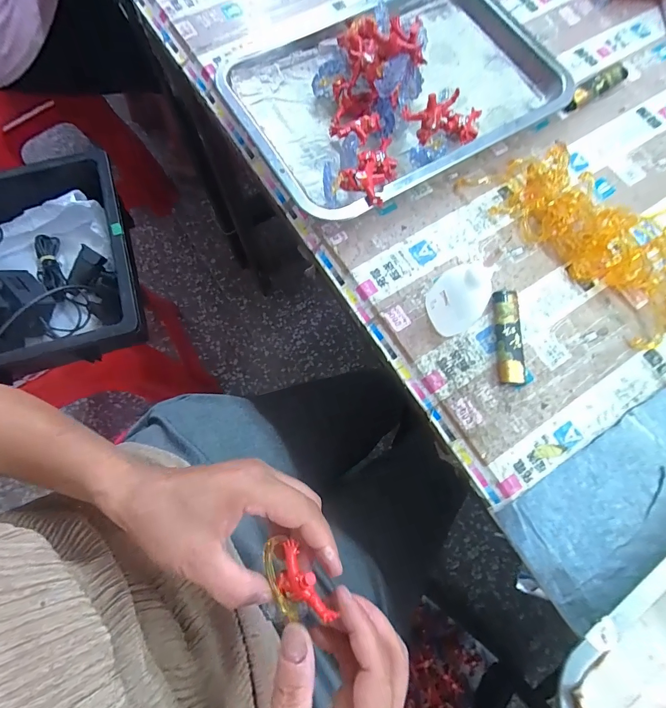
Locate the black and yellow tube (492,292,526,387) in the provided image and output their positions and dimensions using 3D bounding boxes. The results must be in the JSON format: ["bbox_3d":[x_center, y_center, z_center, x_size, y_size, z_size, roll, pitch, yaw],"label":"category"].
[{"bbox_3d":[0.142,-0.014,0.302,0.020,0.013,0.077,4,74,-1],"label":"black and yellow tube"}]

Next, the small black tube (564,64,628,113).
[{"bbox_3d":[0.267,-0.271,0.378,0.089,0.013,0.019,-35,78,-11],"label":"small black tube"}]

